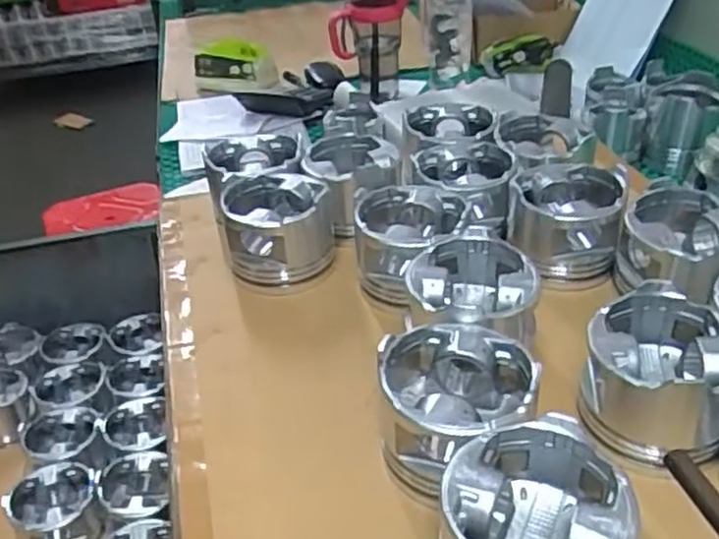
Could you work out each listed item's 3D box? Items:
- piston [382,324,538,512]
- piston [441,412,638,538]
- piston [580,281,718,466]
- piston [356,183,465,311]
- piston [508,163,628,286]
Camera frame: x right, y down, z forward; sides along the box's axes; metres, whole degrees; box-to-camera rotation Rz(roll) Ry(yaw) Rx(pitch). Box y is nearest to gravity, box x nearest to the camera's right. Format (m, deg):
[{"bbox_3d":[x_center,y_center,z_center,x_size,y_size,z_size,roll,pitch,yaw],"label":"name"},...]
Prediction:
[{"bbox_3d":[0.065,0.092,0.477,0.096,0.079,0.099,-2,35,2],"label":"piston"},{"bbox_3d":[0.094,0.146,0.396,0.099,0.075,0.105,7,36,15],"label":"piston"},{"bbox_3d":[0.205,0.072,0.489,0.099,0.069,0.105,14,39,24],"label":"piston"},{"bbox_3d":[0.045,-0.023,0.643,0.094,0.073,0.102,1,35,7],"label":"piston"},{"bbox_3d":[0.188,-0.048,0.657,0.099,0.071,0.104,3,36,10],"label":"piston"}]

